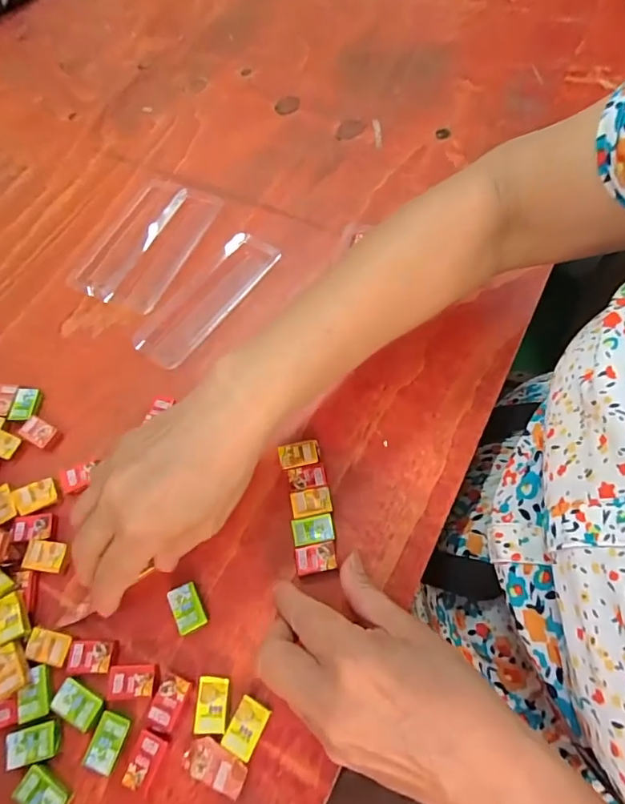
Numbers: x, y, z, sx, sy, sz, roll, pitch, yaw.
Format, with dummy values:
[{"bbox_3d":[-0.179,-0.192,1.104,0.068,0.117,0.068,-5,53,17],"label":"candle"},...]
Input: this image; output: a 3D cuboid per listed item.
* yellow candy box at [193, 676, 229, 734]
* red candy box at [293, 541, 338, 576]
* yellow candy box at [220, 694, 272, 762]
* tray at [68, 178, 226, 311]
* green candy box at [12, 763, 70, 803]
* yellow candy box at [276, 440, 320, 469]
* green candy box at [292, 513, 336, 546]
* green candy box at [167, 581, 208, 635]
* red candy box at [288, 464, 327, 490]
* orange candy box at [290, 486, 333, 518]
[{"bbox_3d":[-0.056,0.166,0.255,0.018,0.005,0.026,-1,65,2],"label":"yellow candy box"},{"bbox_3d":[0.002,0.096,0.285,0.025,0.006,0.017,-9,65,-2],"label":"red candy box"},{"bbox_3d":[-0.035,0.174,0.248,0.018,0.004,0.026,24,68,13],"label":"yellow candy box"},{"bbox_3d":[-0.147,-0.143,0.411,0.084,0.009,0.134,21,67,12],"label":"tray"},{"bbox_3d":[-0.140,0.203,0.241,0.027,0.008,0.017,29,69,15],"label":"green candy box"},{"bbox_3d":[-0.009,0.036,0.317,0.028,0.006,0.018,-11,65,-3],"label":"yellow candy box"},{"bbox_3d":[0.001,0.081,0.294,0.026,0.004,0.017,-9,65,-2],"label":"green candy box"},{"bbox_3d":[-0.074,0.124,0.279,0.017,0.009,0.026,-26,66,-10],"label":"green candy box"},{"bbox_3d":[-0.003,0.050,0.309,0.025,0.005,0.015,-8,65,-2],"label":"red candy box"},{"bbox_3d":[-0.001,0.065,0.301,0.025,0.005,0.017,-10,65,-2],"label":"orange candy box"}]

